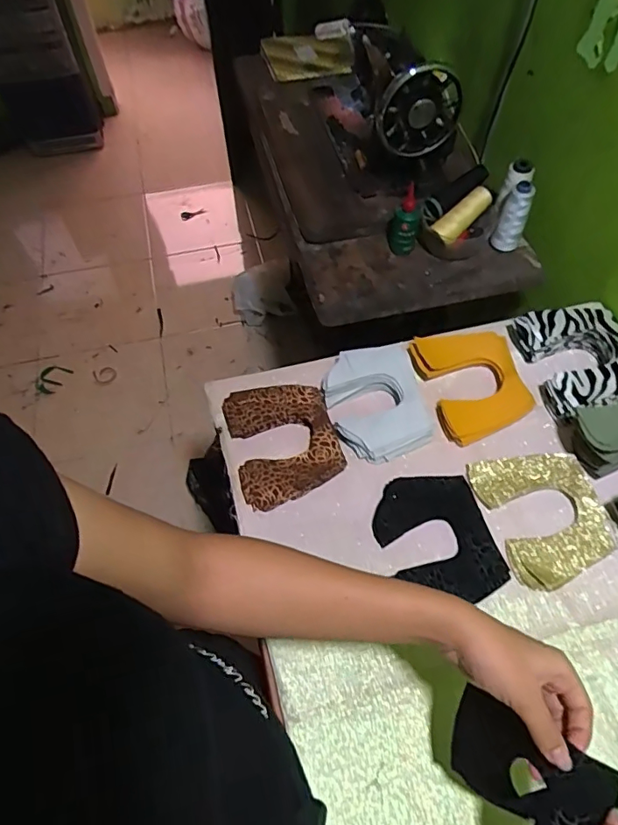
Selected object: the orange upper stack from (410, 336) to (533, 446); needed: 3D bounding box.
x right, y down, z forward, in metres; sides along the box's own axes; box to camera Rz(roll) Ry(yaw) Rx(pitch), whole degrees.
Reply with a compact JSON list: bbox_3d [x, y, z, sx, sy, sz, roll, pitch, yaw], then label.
[{"bbox_3d":[0.222,-0.044,0.707,0.129,0.013,0.160,-17,70,-7],"label":"orange upper stack"}]

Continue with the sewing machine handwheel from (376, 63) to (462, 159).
[{"bbox_3d":[0.169,-0.464,0.807,0.123,0.125,0.031,-14,59,-7],"label":"sewing machine handwheel"}]

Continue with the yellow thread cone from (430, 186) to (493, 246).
[{"bbox_3d":[0.250,-0.318,0.846,0.111,0.039,0.039,-39,63,-1],"label":"yellow thread cone"}]

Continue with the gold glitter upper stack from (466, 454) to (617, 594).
[{"bbox_3d":[0.282,0.116,0.617,0.133,0.013,0.160,-15,58,-7],"label":"gold glitter upper stack"}]

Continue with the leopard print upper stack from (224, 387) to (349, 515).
[{"bbox_3d":[-0.032,0.035,0.672,0.130,0.029,0.156,-15,58,-7],"label":"leopard print upper stack"}]

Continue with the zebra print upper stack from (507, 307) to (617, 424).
[{"bbox_3d":[0.372,-0.072,0.709,0.133,0.046,0.161,-11,57,-4],"label":"zebra print upper stack"}]

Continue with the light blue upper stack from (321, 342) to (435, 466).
[{"bbox_3d":[0.089,-0.015,0.690,0.124,0.040,0.155,-15,58,-7],"label":"light blue upper stack"}]

